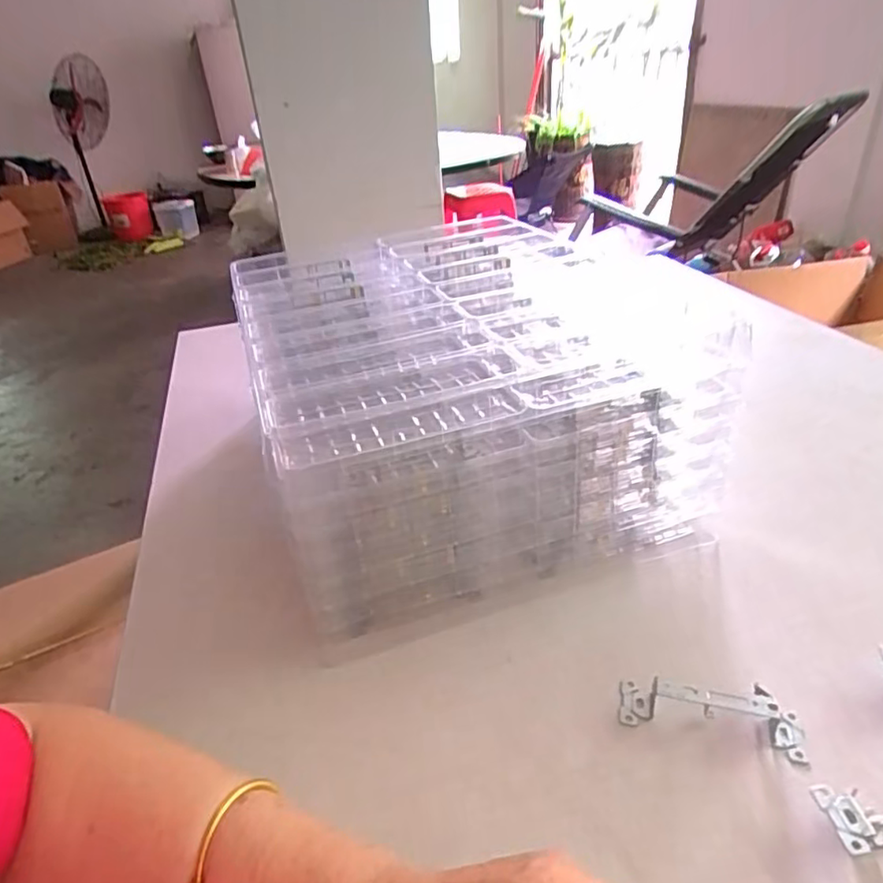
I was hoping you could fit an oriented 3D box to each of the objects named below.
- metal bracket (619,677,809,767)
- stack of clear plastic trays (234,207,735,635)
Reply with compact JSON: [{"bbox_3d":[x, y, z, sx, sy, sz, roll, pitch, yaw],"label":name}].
[{"bbox_3d":[0.166,0.163,0.380,0.105,0.027,0.030,5,32,17],"label":"metal bracket"},{"bbox_3d":[0.002,-0.052,0.603,0.329,0.195,0.405,-14,32,-14],"label":"stack of clear plastic trays"}]

